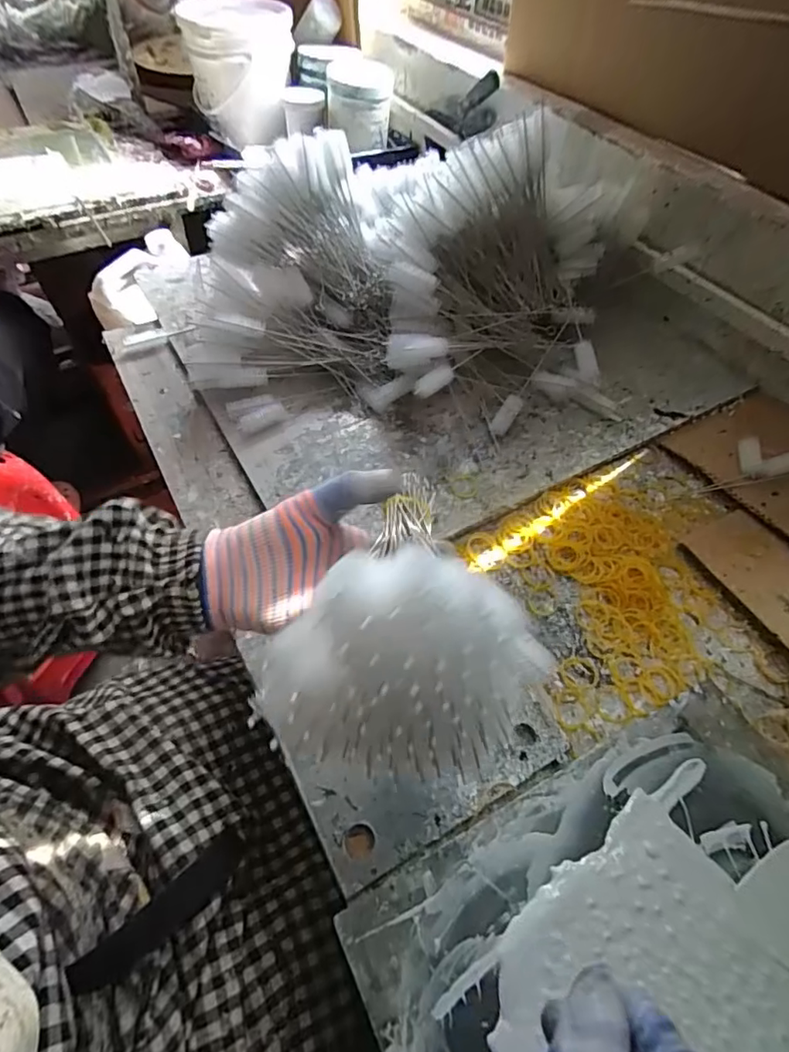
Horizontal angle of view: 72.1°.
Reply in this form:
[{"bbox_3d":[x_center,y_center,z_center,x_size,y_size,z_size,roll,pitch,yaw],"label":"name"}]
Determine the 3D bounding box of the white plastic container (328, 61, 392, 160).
[{"bbox_3d":[-0.062,-0.749,0.972,0.113,0.108,0.100,4,53,1],"label":"white plastic container"}]

